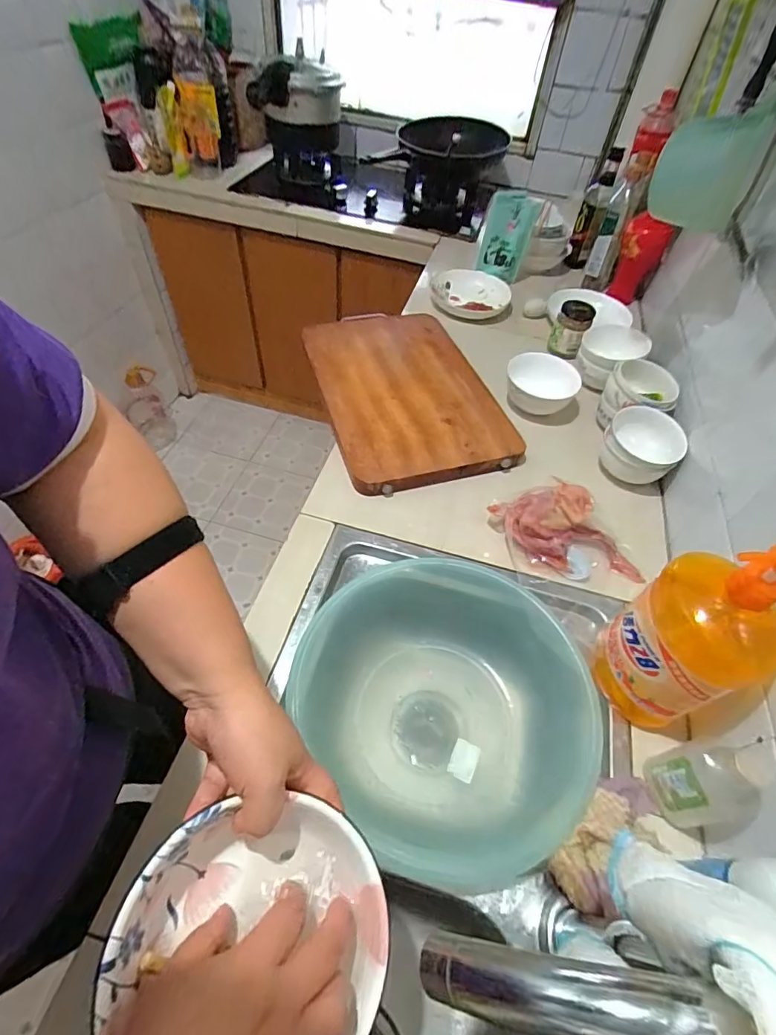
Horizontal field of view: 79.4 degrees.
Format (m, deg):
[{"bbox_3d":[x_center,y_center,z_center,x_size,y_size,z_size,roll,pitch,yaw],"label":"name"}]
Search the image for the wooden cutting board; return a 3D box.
[{"bbox_3d":[0.022,-0.233,0.831,0.291,0.045,0.442,-11,55,-14],"label":"wooden cutting board"}]

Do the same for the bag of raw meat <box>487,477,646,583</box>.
[{"bbox_3d":[0.244,0.024,0.643,0.168,0.063,0.157,-11,55,-14],"label":"bag of raw meat"}]

